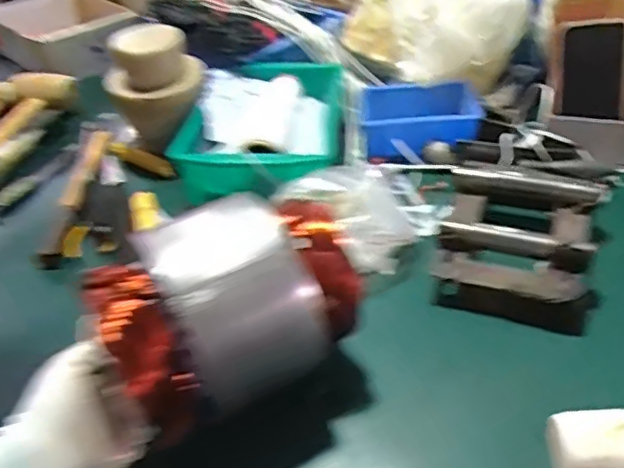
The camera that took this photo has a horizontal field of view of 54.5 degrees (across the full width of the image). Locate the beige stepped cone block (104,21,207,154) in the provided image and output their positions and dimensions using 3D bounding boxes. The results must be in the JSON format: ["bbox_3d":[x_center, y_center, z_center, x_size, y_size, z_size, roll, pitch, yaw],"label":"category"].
[{"bbox_3d":[-0.186,-0.178,0.735,0.103,0.129,0.080,-3,40,4],"label":"beige stepped cone block"}]

